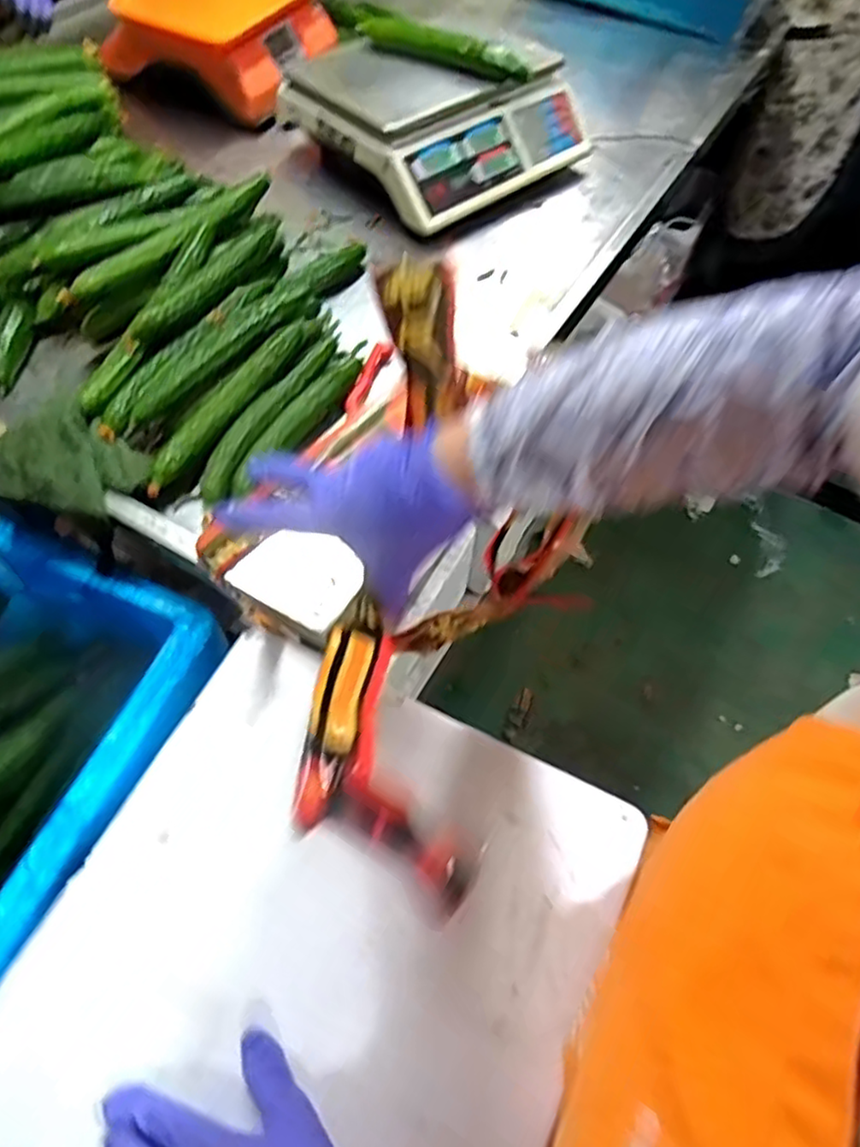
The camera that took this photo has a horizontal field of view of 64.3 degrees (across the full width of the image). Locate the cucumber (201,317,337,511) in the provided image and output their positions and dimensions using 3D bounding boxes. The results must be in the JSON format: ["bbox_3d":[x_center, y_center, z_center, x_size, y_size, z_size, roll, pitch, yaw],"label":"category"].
[{"bbox_3d":[-0.154,-0.179,0.698,0.036,0.033,0.273,21,60,10],"label":"cucumber"}]

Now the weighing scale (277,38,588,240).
[{"bbox_3d":[0.009,-0.627,0.941,0.316,0.123,0.303,-39,68,-23],"label":"weighing scale"}]

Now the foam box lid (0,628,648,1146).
[{"bbox_3d":[-0.090,0.288,0.487,0.370,0.034,0.432,24,60,12],"label":"foam box lid"}]

